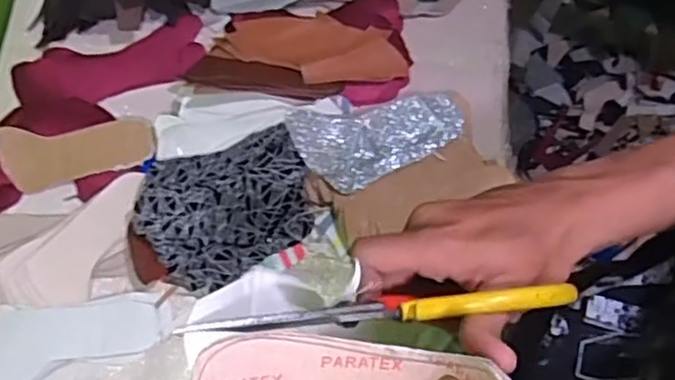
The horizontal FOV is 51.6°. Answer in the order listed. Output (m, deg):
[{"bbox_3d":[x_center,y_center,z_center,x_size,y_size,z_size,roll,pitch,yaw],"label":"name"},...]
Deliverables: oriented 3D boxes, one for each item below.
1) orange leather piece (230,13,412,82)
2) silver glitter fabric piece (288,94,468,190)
[{"bbox_3d":[-0.023,-0.164,0.810,0.203,0.021,0.087,12,67,7],"label":"orange leather piece"},{"bbox_3d":[0.047,-0.056,0.753,0.187,0.015,0.088,-12,87,-13],"label":"silver glitter fabric piece"}]

